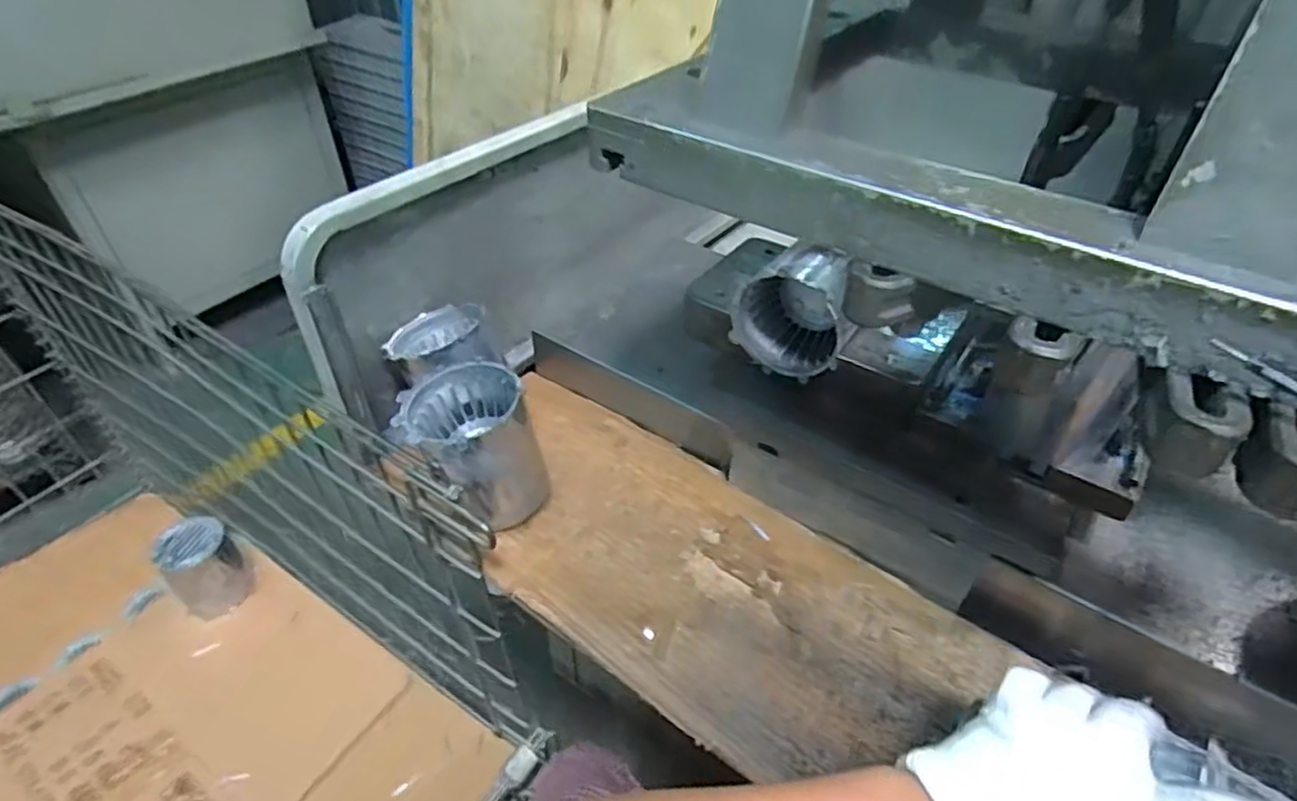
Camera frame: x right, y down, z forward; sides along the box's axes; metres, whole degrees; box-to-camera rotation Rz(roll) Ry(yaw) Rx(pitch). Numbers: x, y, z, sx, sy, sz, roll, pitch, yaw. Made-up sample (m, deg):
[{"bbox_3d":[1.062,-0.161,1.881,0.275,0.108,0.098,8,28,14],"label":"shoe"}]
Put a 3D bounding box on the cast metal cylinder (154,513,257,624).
[{"bbox_3d":[-0.618,0.222,0.968,0.104,0.143,0.104,28,49,27],"label":"cast metal cylinder"}]

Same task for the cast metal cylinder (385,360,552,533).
[{"bbox_3d":[-0.142,0.042,0.587,0.107,0.121,0.110,0,43,0],"label":"cast metal cylinder"}]

